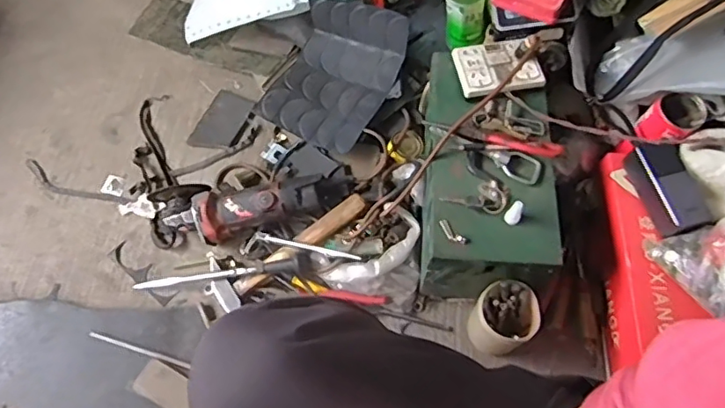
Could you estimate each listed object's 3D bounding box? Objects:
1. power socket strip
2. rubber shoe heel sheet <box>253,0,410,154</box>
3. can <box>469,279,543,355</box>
[{"bbox_3d":[0.197,-0.200,0.826,0.113,0.024,0.086,-7,65,-5],"label":"power socket strip"},{"bbox_3d":[-0.047,-0.213,0.923,0.186,0.109,0.200,23,66,9],"label":"rubber shoe heel sheet"},{"bbox_3d":[0.191,0.154,0.782,0.080,0.112,0.073,1,65,-1],"label":"can"}]

